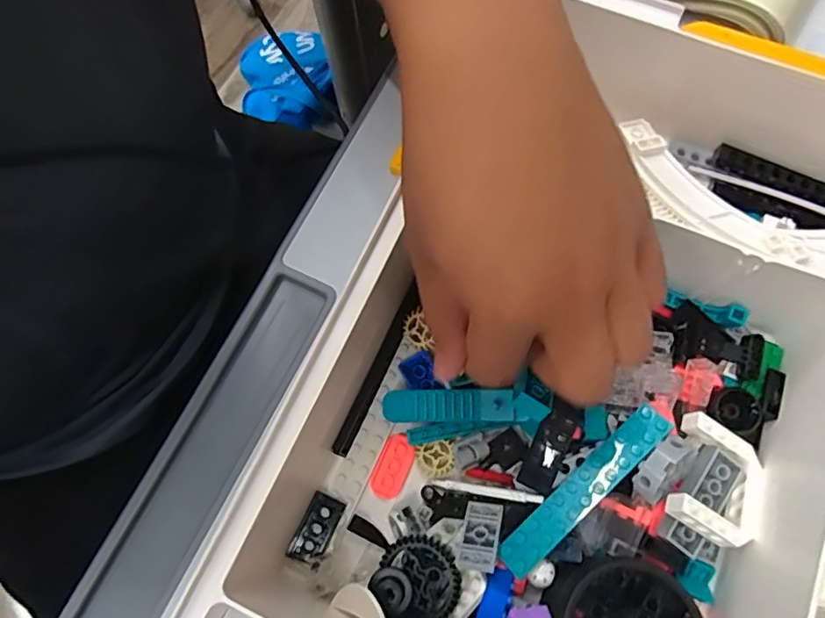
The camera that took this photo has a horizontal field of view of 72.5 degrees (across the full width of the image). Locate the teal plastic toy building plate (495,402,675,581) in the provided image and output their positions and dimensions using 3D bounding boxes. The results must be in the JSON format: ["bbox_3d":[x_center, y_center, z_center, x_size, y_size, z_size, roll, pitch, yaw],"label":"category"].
[{"bbox_3d":[0.076,0.079,0.247,0.094,0.010,0.014,-41,75,-10],"label":"teal plastic toy building plate"}]

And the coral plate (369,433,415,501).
[{"bbox_3d":[-0.010,0.078,0.278,0.015,0.005,0.031,21,74,9],"label":"coral plate"}]

